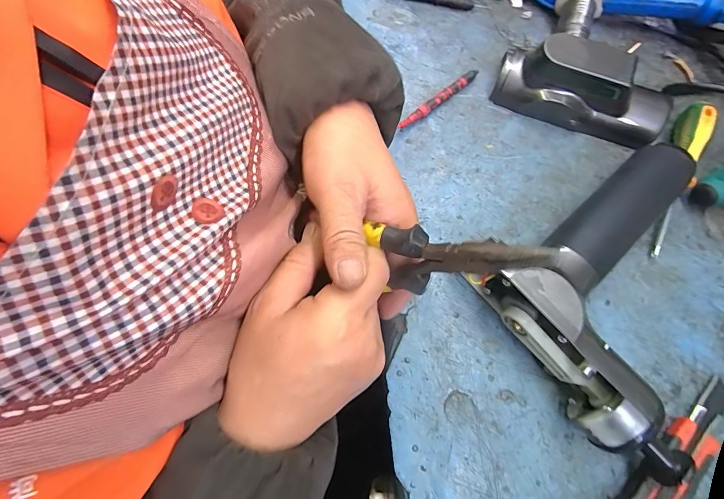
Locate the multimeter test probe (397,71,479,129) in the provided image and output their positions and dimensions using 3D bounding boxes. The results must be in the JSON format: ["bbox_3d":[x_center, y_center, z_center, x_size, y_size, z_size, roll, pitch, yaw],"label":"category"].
[{"bbox_3d":[0.077,-0.148,0.357,0.101,0.013,0.010,-40,79,-9],"label":"multimeter test probe"}]

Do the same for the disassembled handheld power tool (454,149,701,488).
[{"bbox_3d":[0.220,0.044,0.281,0.197,0.065,0.187,-33,78,-8],"label":"disassembled handheld power tool"}]

